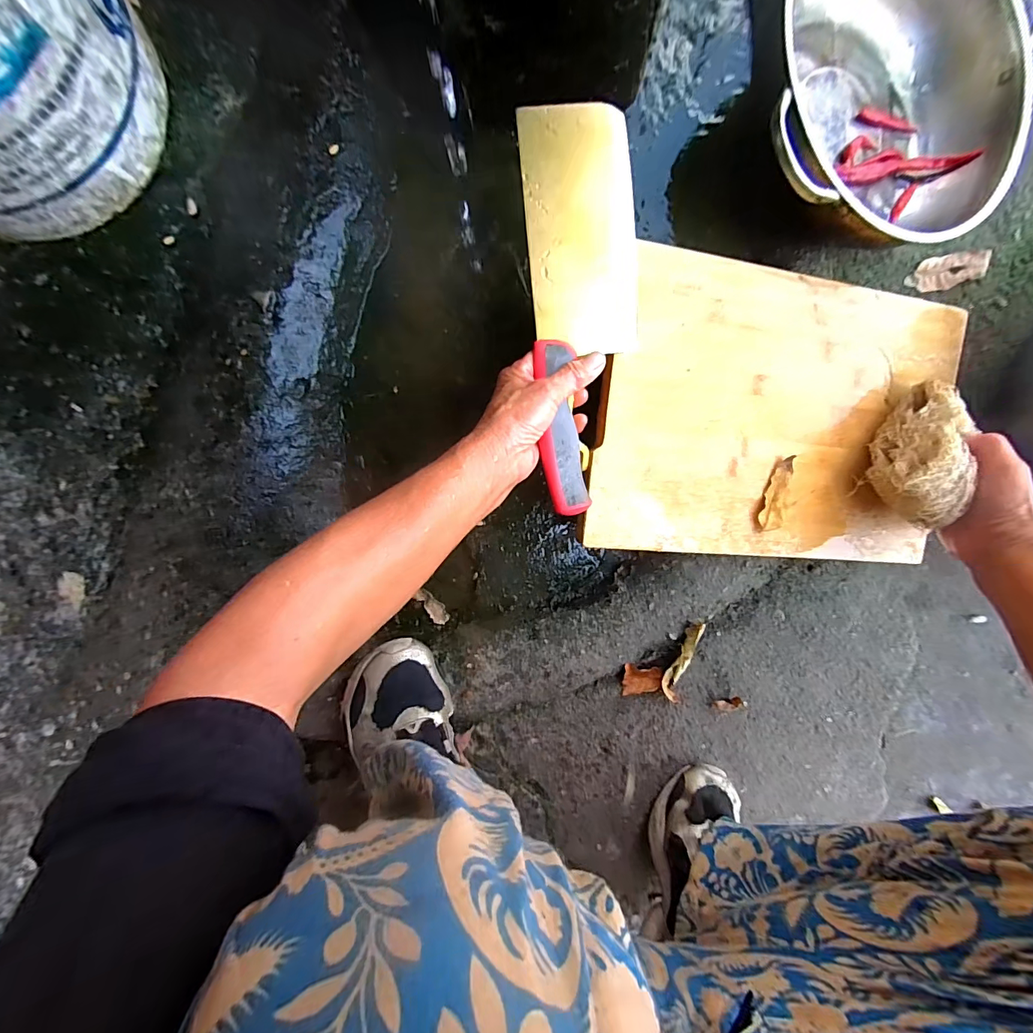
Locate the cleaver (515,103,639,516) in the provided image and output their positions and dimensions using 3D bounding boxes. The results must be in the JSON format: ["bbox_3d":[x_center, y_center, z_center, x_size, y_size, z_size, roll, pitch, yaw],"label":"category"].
[{"bbox_3d":[0.050,-0.153,0.343,0.090,0.017,0.293,-1,98,-4],"label":"cleaver"}]

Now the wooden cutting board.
[{"bbox_3d":[0.249,-0.091,0.410,0.357,0.011,0.256,4,96,-12],"label":"wooden cutting board"}]

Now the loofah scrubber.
[{"bbox_3d":[0.367,-0.060,0.388,0.064,0.052,0.129,21,72,-6],"label":"loofah scrubber"}]

